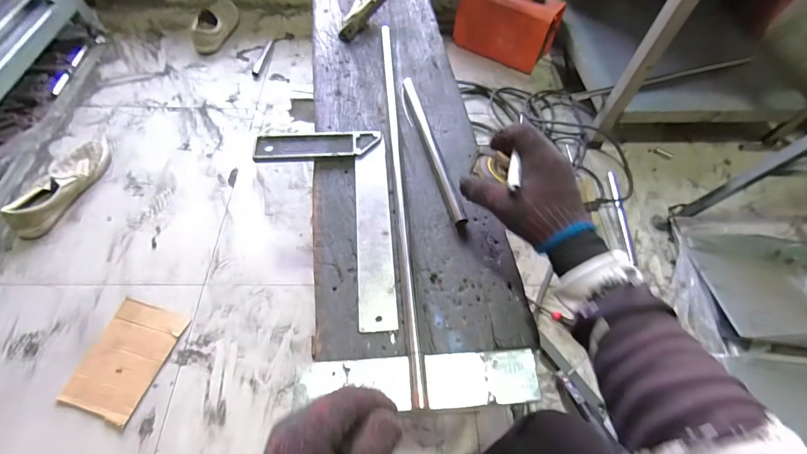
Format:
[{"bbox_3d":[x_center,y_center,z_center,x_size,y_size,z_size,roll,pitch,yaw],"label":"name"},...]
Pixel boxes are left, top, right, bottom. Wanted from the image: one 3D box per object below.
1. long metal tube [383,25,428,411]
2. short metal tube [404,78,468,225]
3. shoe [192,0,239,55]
[{"bbox_3d":[-0.008,-0.092,0.530,0.016,0.016,0.635,-3,59,-5],"label":"long metal tube"},{"bbox_3d":[0.040,-0.123,0.548,0.017,0.016,0.280,-11,60,-10],"label":"short metal tube"},{"bbox_3d":[-0.664,-0.740,1.313,0.109,0.086,0.287,5,59,0],"label":"shoe"}]

